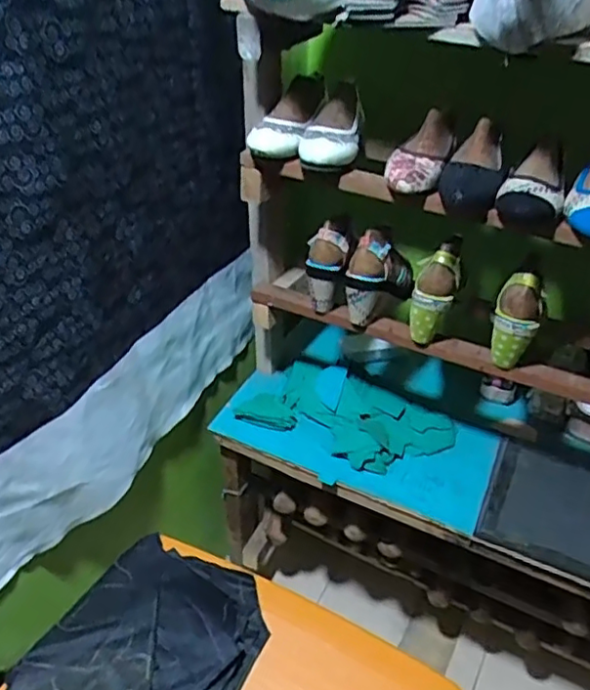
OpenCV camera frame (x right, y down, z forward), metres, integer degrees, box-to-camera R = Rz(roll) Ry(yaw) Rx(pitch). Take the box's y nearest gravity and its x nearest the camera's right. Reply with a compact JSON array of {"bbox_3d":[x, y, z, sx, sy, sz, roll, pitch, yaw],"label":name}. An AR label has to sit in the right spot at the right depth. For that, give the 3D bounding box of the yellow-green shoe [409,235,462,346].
[{"bbox_3d":[0.216,-0.078,0.944,0.054,0.173,0.079,28,23,31],"label":"yellow-green shoe"}]

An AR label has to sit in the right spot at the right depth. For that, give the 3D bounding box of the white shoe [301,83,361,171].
[{"bbox_3d":[0.056,-0.326,0.903,0.076,0.071,0.215,7,37,7],"label":"white shoe"}]

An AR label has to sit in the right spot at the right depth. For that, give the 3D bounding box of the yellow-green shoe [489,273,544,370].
[{"bbox_3d":[0.322,-0.035,0.907,0.063,0.139,0.052,19,40,21],"label":"yellow-green shoe"}]

